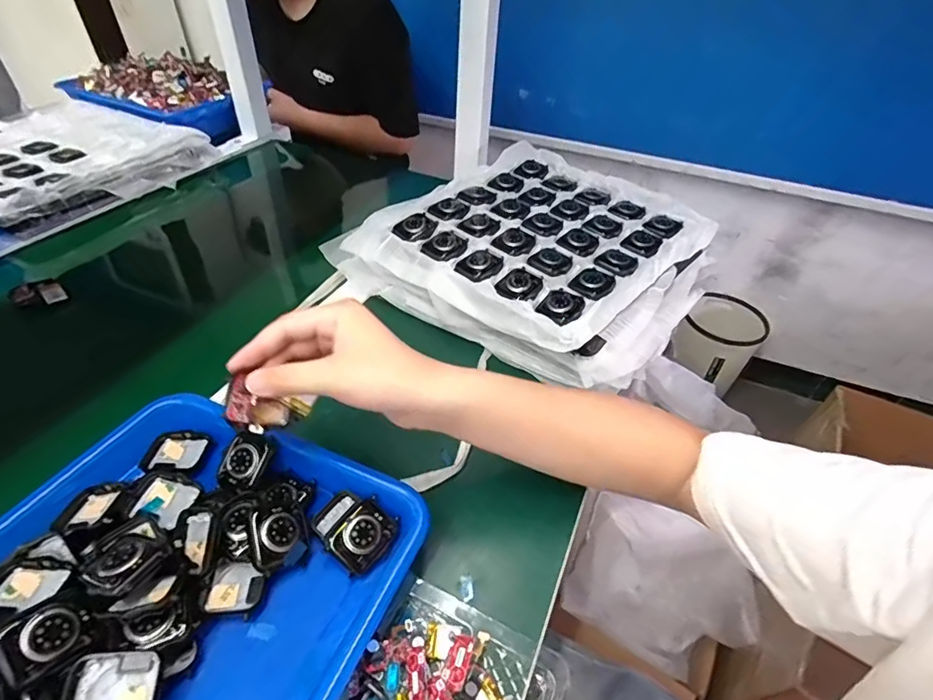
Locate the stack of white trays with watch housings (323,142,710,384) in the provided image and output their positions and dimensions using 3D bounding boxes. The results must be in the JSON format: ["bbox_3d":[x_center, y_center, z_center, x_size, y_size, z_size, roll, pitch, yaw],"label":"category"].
[{"bbox_3d":[0.077,-0.109,0.549,0.328,0.082,0.276,29,48,25],"label":"stack of white trays with watch housings"}]

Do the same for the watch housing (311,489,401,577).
[{"bbox_3d":[-0.077,0.119,0.326,0.056,0.017,0.042,28,48,25],"label":"watch housing"}]

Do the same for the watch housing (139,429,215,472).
[{"bbox_3d":[-0.216,0.077,0.367,0.042,0.010,0.037,5,43,2],"label":"watch housing"}]

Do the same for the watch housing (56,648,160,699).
[{"bbox_3d":[-0.182,0.174,0.246,0.041,0.009,0.037,3,59,-17],"label":"watch housing"}]

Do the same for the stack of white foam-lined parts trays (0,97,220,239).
[{"bbox_3d":[-0.619,-0.285,0.715,0.335,0.038,0.305,19,45,17],"label":"stack of white foam-lined parts trays"}]

